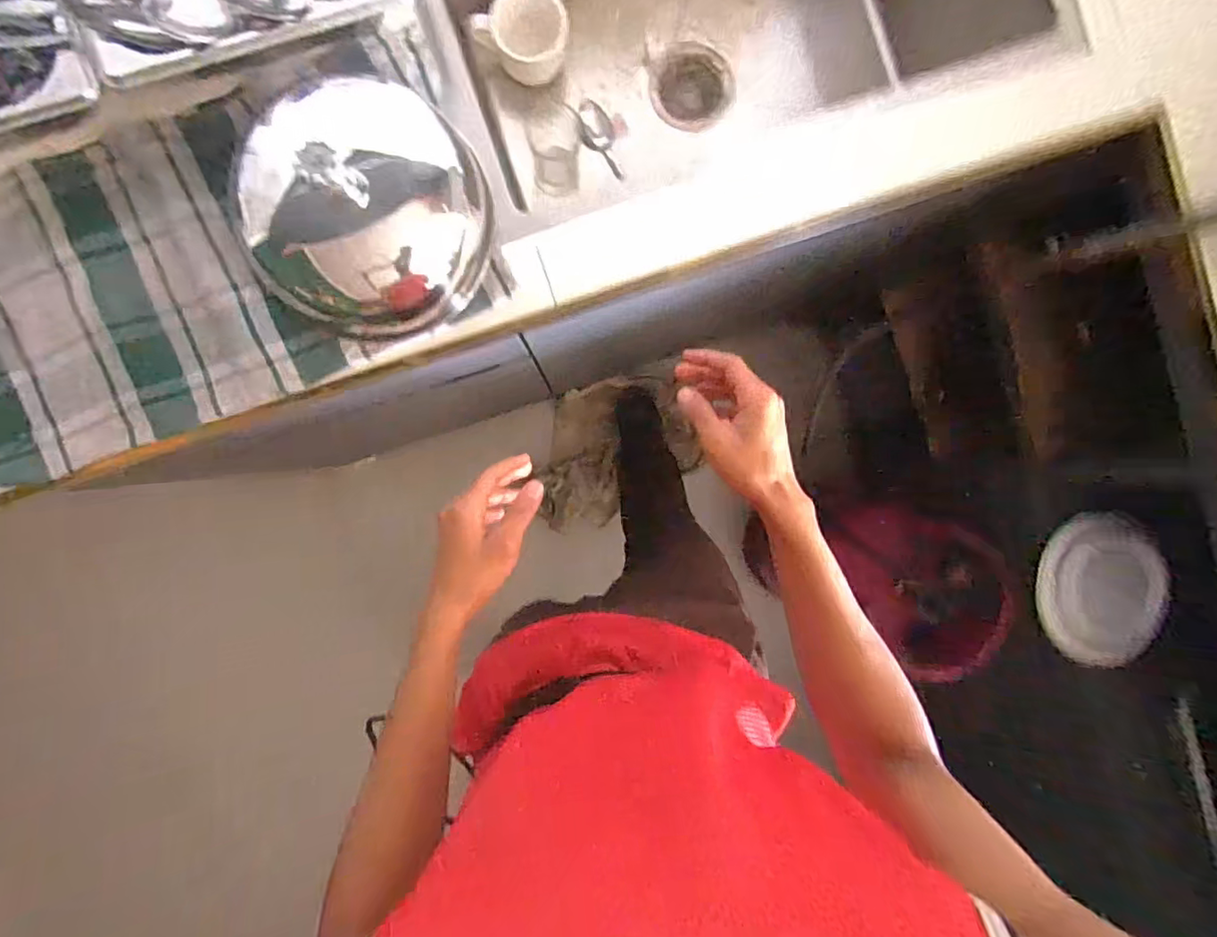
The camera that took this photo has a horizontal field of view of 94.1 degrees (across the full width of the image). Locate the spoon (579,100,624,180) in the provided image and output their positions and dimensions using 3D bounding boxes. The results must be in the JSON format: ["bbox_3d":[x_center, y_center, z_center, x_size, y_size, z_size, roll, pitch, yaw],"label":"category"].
[{"bbox_3d":[-0.008,-0.422,0.730,0.040,0.011,0.098,-30,111,1],"label":"spoon"}]

